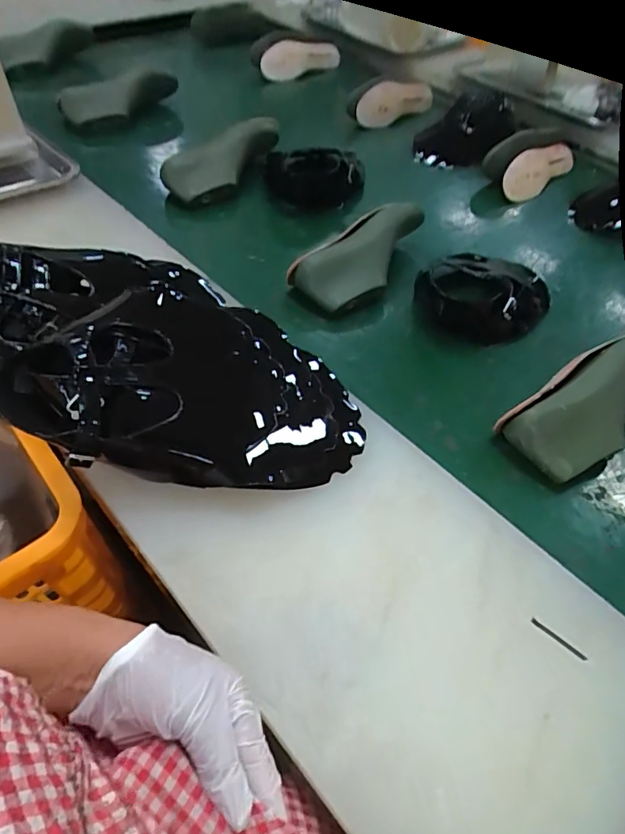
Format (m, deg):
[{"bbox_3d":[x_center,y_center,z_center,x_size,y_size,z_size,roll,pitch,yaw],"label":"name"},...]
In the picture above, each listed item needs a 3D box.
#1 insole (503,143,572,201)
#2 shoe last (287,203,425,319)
[{"bbox_3d":[0.423,-0.466,0.930,0.226,0.026,0.071,-40,103,-30],"label":"insole"},{"bbox_3d":[0.079,-0.216,0.697,0.225,0.086,0.096,-37,61,-22],"label":"shoe last"}]

